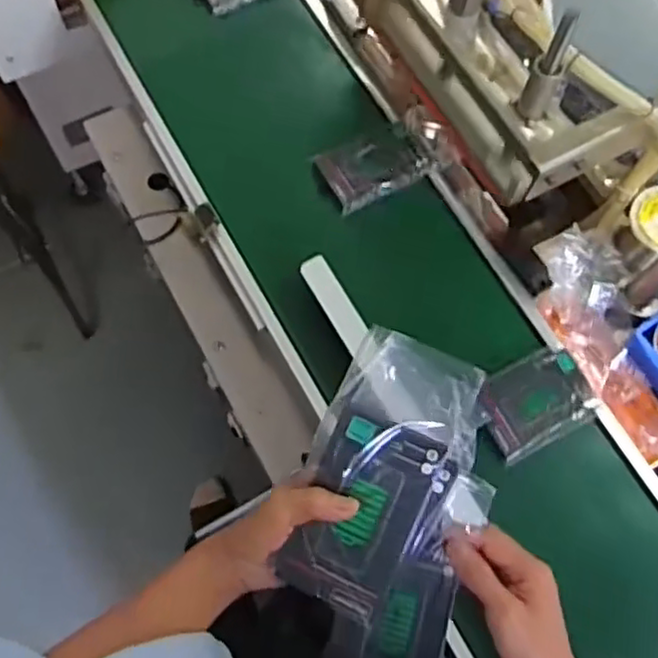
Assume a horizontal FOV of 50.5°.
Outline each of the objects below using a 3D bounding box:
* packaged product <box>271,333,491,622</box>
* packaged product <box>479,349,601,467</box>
[{"bbox_3d":[0.036,0.102,0.490,0.100,0.023,0.188,24,86,7],"label":"packaged product"},{"bbox_3d":[0.236,0.084,0.805,0.134,0.024,0.091,-27,73,-12],"label":"packaged product"}]

